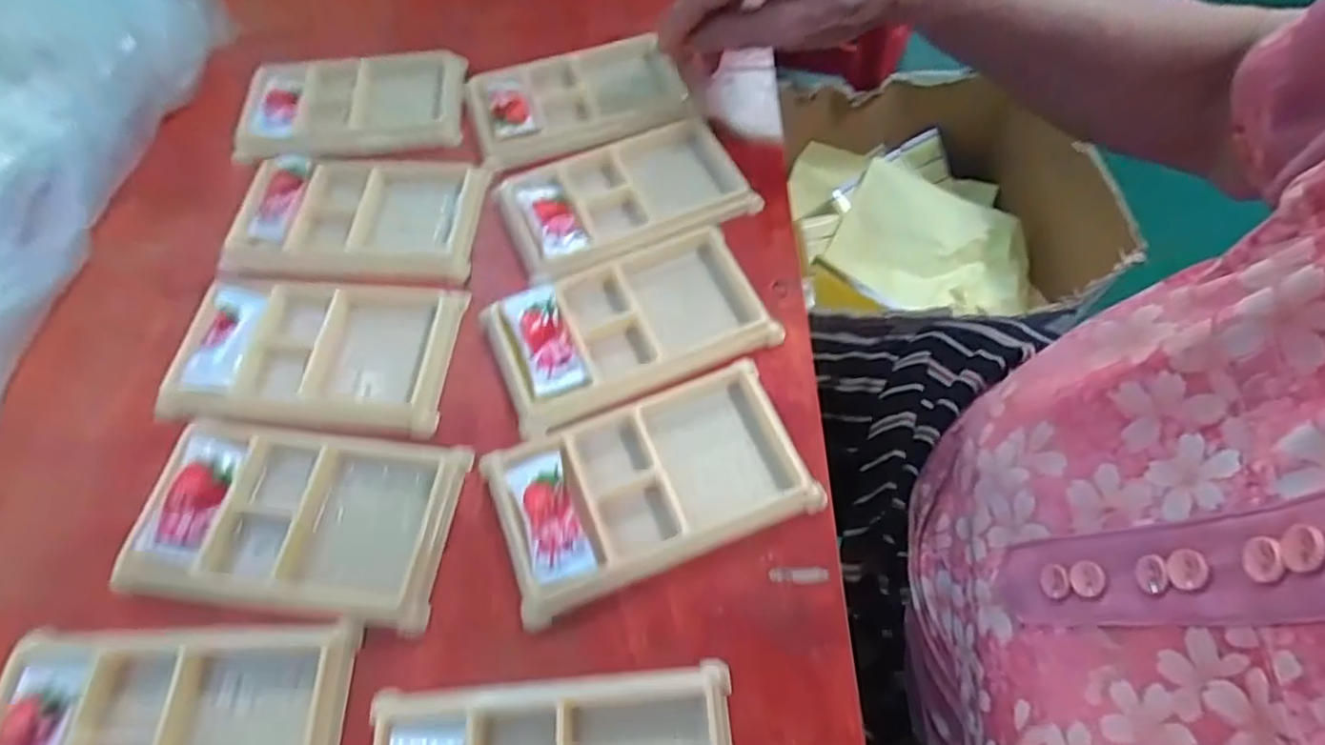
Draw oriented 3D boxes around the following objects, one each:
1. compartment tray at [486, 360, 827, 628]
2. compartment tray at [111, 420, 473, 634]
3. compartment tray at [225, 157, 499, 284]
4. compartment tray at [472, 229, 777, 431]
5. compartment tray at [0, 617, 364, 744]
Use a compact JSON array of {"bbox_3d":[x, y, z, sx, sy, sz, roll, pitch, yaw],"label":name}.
[{"bbox_3d":[-0.006,0.046,0.299,0.134,0.013,0.079,-20,63,-11],"label":"compartment tray"},{"bbox_3d":[-0.161,0.063,0.296,0.127,0.015,0.078,7,62,3],"label":"compartment tray"},{"bbox_3d":[-0.171,-0.085,0.380,0.130,0.027,0.081,3,62,1],"label":"compartment tray"},{"bbox_3d":[-0.017,-0.027,0.339,0.136,0.009,0.078,-21,64,-11],"label":"compartment tray"},{"bbox_3d":[-0.192,0.142,0.258,0.135,0.015,0.079,-2,62,-1],"label":"compartment tray"}]

